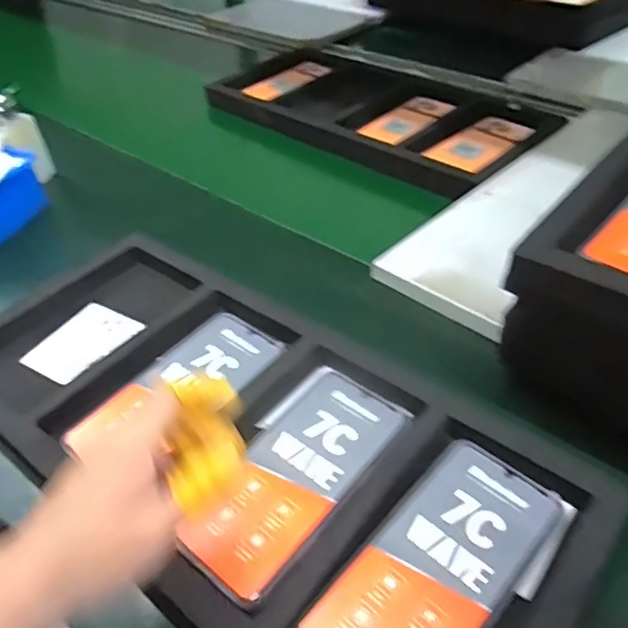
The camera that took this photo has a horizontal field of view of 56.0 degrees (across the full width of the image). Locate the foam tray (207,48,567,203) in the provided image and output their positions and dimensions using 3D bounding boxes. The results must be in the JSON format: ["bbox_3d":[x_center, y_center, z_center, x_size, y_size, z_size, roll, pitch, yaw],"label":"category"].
[{"bbox_3d":[0.080,-0.287,0.833,0.470,0.039,0.229,32,52,33],"label":"foam tray"}]

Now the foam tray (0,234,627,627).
[{"bbox_3d":[-0.058,0.086,0.422,0.477,0.030,0.217,29,51,31],"label":"foam tray"}]

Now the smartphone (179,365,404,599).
[{"bbox_3d":[-0.012,0.104,0.391,0.074,0.009,0.164,28,50,30],"label":"smartphone"}]

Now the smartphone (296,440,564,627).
[{"bbox_3d":[0.070,0.145,0.337,0.075,0.009,0.164,31,52,32],"label":"smartphone"}]

